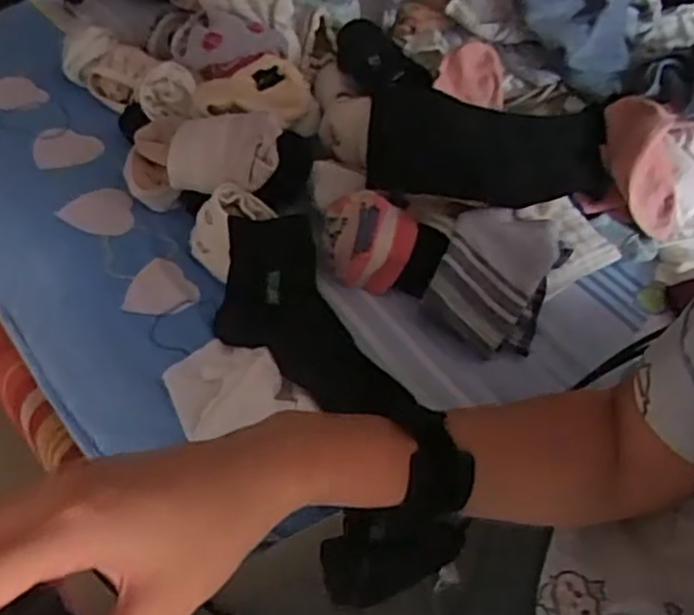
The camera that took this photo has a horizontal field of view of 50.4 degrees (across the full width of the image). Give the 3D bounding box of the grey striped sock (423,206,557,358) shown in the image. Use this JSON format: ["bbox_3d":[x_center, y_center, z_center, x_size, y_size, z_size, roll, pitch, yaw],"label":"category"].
[{"bbox_3d":[0.126,-0.028,0.625,0.089,0.050,0.117,23,60,11],"label":"grey striped sock"}]

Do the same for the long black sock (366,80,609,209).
[{"bbox_3d":[0.131,-0.143,0.661,0.219,0.048,0.109,1,58,-3],"label":"long black sock"}]

